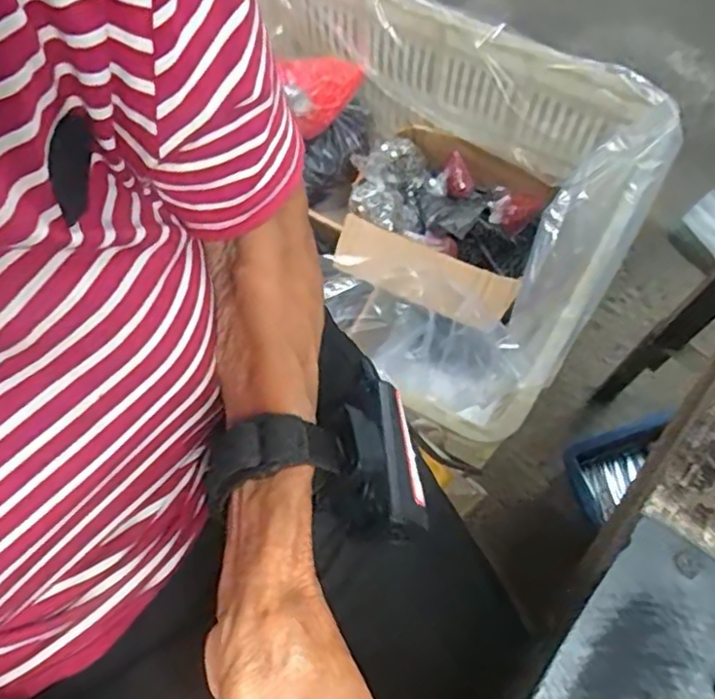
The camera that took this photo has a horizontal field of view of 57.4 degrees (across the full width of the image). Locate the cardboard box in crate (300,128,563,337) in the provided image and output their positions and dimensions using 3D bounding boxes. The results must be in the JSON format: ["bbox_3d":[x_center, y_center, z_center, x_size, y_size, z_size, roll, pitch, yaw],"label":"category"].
[{"bbox_3d":[0.111,-0.149,0.870,0.243,0.126,0.238,29,72,13],"label":"cardboard box in crate"}]

